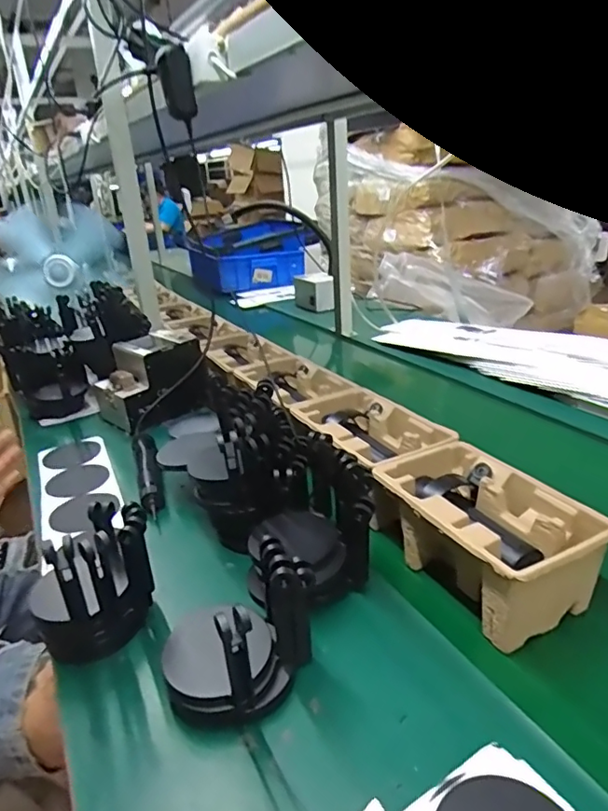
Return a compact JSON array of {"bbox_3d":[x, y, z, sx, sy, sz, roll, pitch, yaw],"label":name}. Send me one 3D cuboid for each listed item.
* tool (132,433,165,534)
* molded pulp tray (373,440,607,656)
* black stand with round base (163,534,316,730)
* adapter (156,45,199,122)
[{"bbox_3d":[-0.249,0.110,0.856,0.034,0.047,0.234,-10,25,-16],"label":"tool"},{"bbox_3d":[0.198,0.143,0.599,0.145,0.101,0.223,-16,27,-26],"label":"molded pulp tray"},{"bbox_3d":[-0.068,0.201,0.484,0.113,0.131,0.113,17,31,37],"label":"black stand with round base"},{"bbox_3d":[-0.161,-0.407,0.676,0.041,0.077,0.025,-5,24,-4],"label":"adapter"}]

